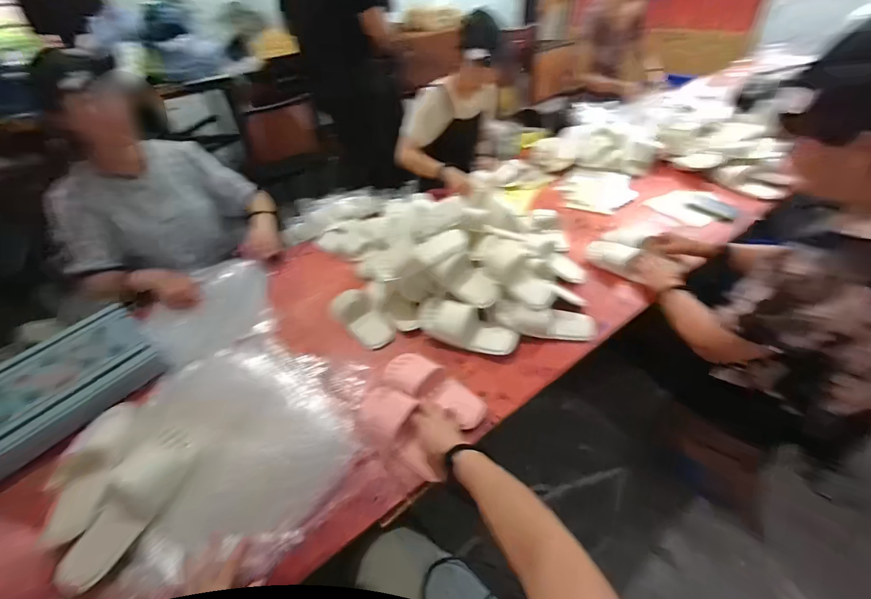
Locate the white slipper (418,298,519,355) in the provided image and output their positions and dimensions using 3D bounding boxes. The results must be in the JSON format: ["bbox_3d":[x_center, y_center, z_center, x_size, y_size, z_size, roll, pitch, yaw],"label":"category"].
[{"bbox_3d":[0.075,0.061,0.896,0.240,0.062,0.111,8,44,15],"label":"white slipper"}]

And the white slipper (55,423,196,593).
[{"bbox_3d":[-0.546,0.354,0.663,0.113,0.061,0.260,13,46,19],"label":"white slipper"}]

